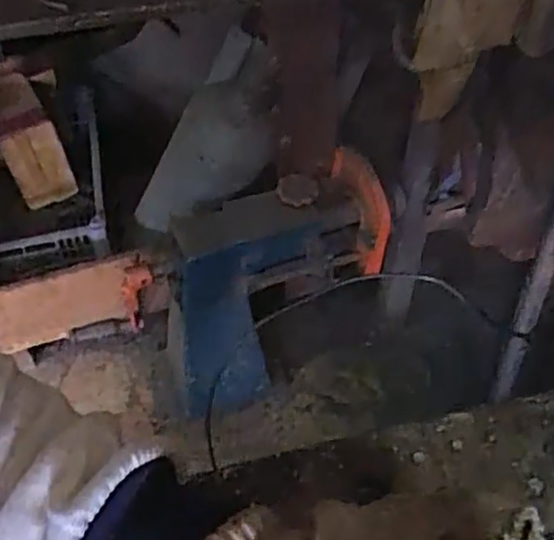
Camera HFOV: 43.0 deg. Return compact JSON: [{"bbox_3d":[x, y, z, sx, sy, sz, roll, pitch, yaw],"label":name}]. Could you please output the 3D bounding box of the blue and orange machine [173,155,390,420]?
[{"bbox_3d":[-0.008,0.033,1.314,0.407,0.432,0.189,-17,53,-13],"label":"blue and orange machine"}]

